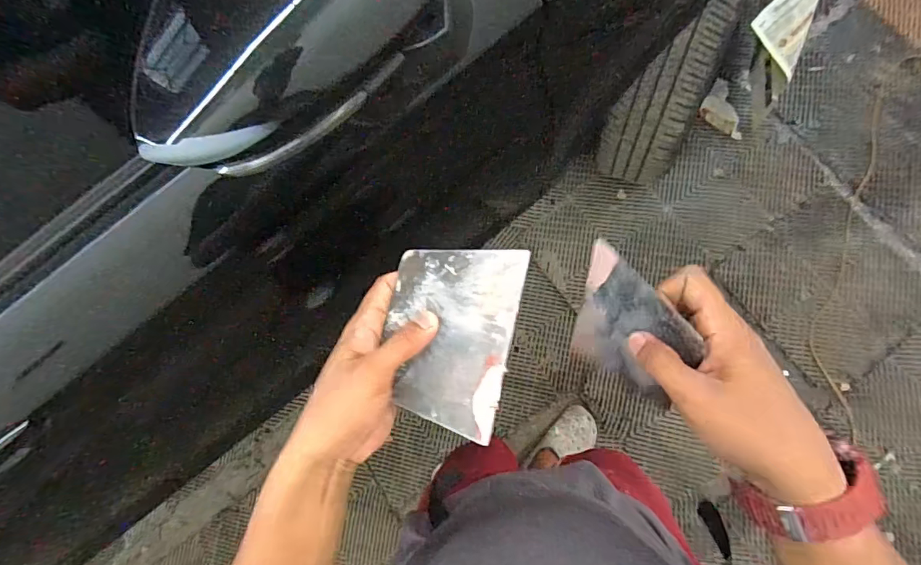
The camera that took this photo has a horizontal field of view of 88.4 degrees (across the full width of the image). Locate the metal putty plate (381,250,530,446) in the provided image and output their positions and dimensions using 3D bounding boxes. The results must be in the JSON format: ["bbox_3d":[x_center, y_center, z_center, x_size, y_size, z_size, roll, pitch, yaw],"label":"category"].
[{"bbox_3d":[-0.008,0.039,0.362,0.098,0.006,0.139,7,73,13],"label":"metal putty plate"}]

